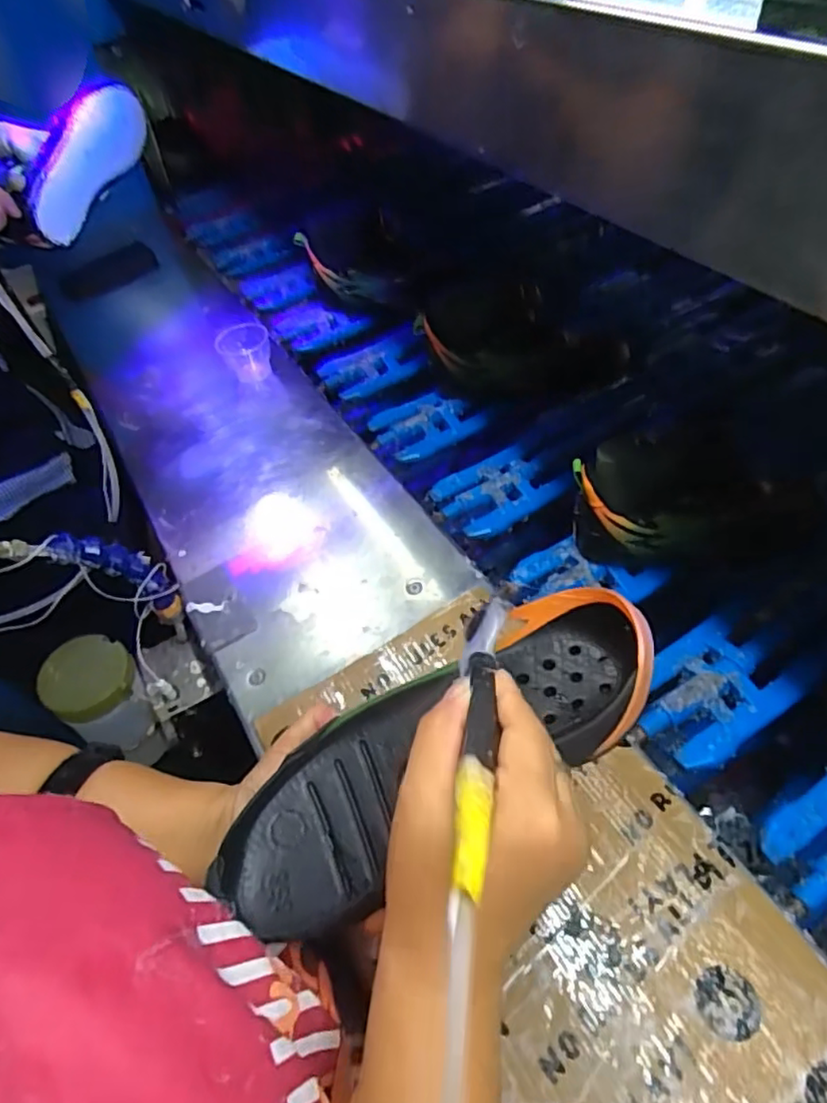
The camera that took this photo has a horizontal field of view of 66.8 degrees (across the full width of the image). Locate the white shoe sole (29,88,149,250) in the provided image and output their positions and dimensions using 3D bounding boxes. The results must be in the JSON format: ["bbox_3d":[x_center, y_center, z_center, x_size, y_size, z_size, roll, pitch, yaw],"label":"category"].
[{"bbox_3d":[-0.369,-0.441,0.708,0.023,0.076,0.190,26,83,26],"label":"white shoe sole"}]

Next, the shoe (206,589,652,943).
[{"bbox_3d":[0.010,0.103,0.330,0.246,0.037,0.098,-30,51,-3],"label":"shoe"}]

